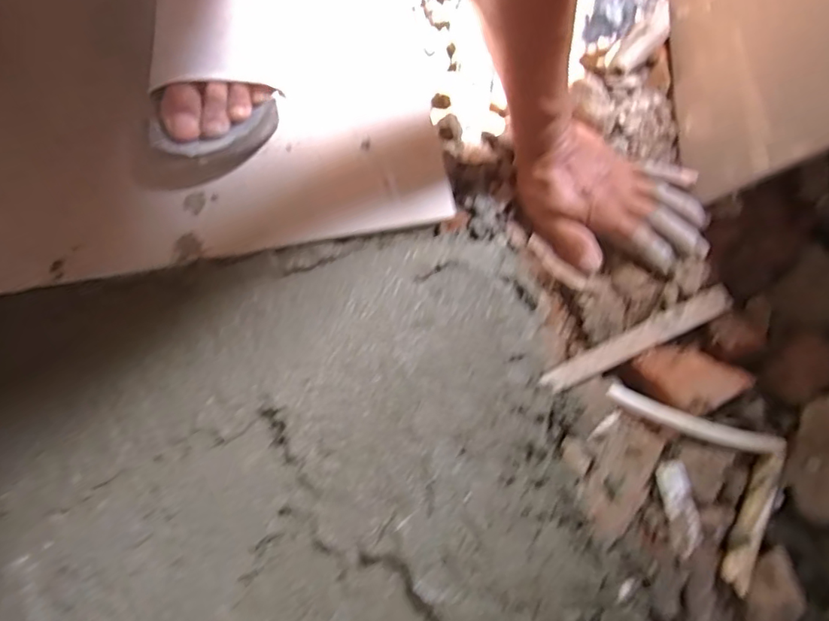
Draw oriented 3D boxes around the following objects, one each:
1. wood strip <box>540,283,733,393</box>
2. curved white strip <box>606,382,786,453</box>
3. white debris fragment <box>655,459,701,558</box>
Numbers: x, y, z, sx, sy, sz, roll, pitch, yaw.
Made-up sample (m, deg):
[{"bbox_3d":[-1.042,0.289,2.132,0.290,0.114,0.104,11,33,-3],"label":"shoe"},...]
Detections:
[{"bbox_3d":[0.168,0.022,0.401,0.160,0.008,0.021,-25,74,-9],"label":"wood strip"},{"bbox_3d":[0.201,0.080,0.381,0.123,0.009,0.017,20,72,5],"label":"curved white strip"},{"bbox_3d":[0.182,0.135,0.364,0.022,0.005,0.059,-7,72,-3],"label":"white debris fragment"}]

